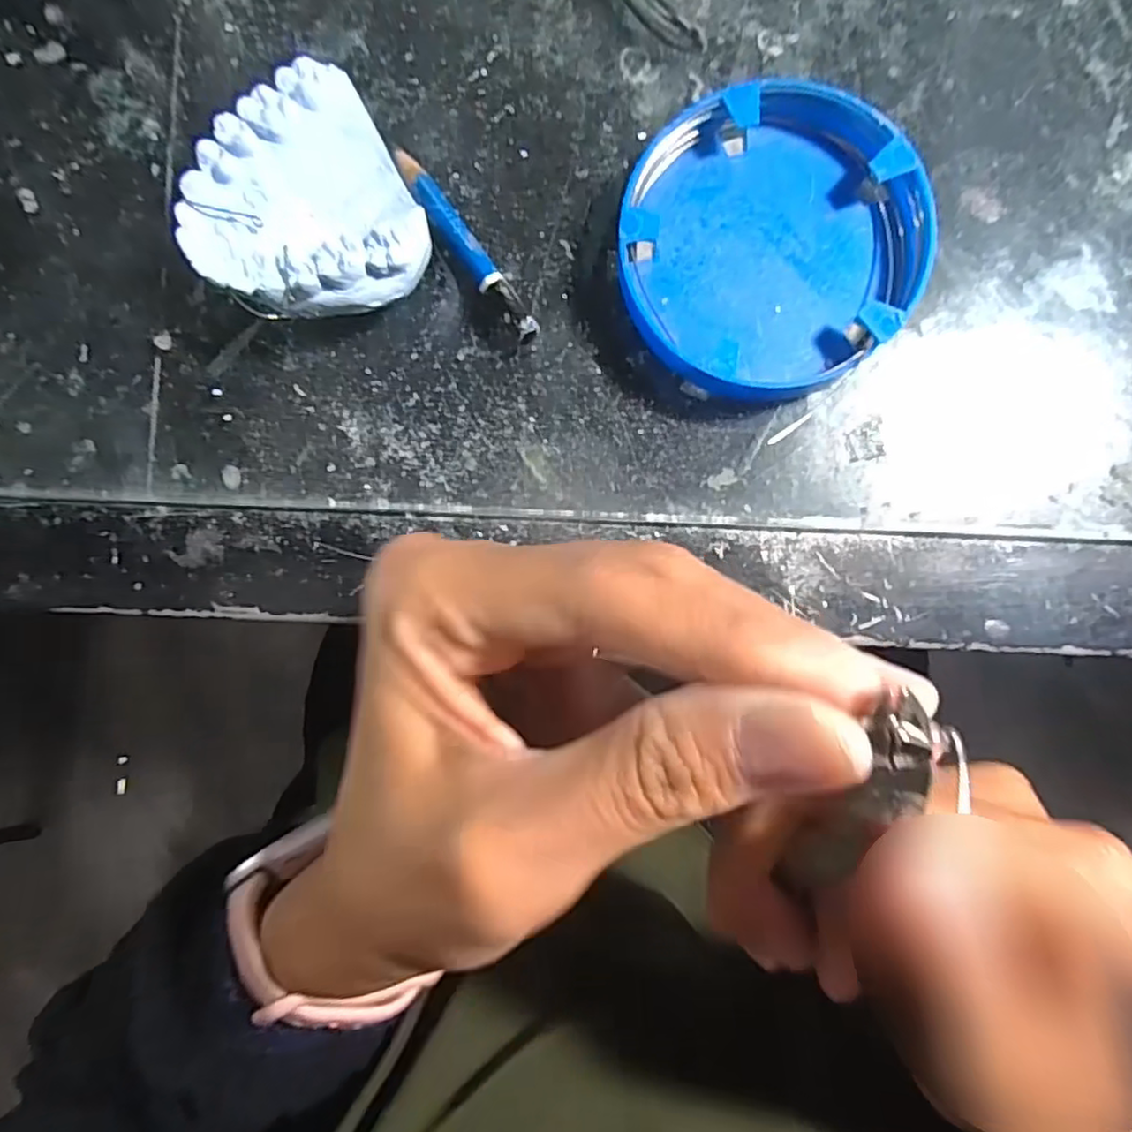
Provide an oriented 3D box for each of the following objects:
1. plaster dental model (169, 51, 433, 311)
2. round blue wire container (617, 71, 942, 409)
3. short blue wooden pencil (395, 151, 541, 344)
[{"bbox_3d":[-0.069,-0.092,0.175,0.056,0.027,0.058,-28,88,2],"label":"plaster dental model"},{"bbox_3d":[0.055,-0.087,0.175,0.077,0.016,0.077,0,90,3],"label":"round blue wire container"},{"bbox_3d":[-0.028,-0.089,0.181,0.008,0.010,0.063,-36,88,2],"label":"short blue wooden pencil"}]

